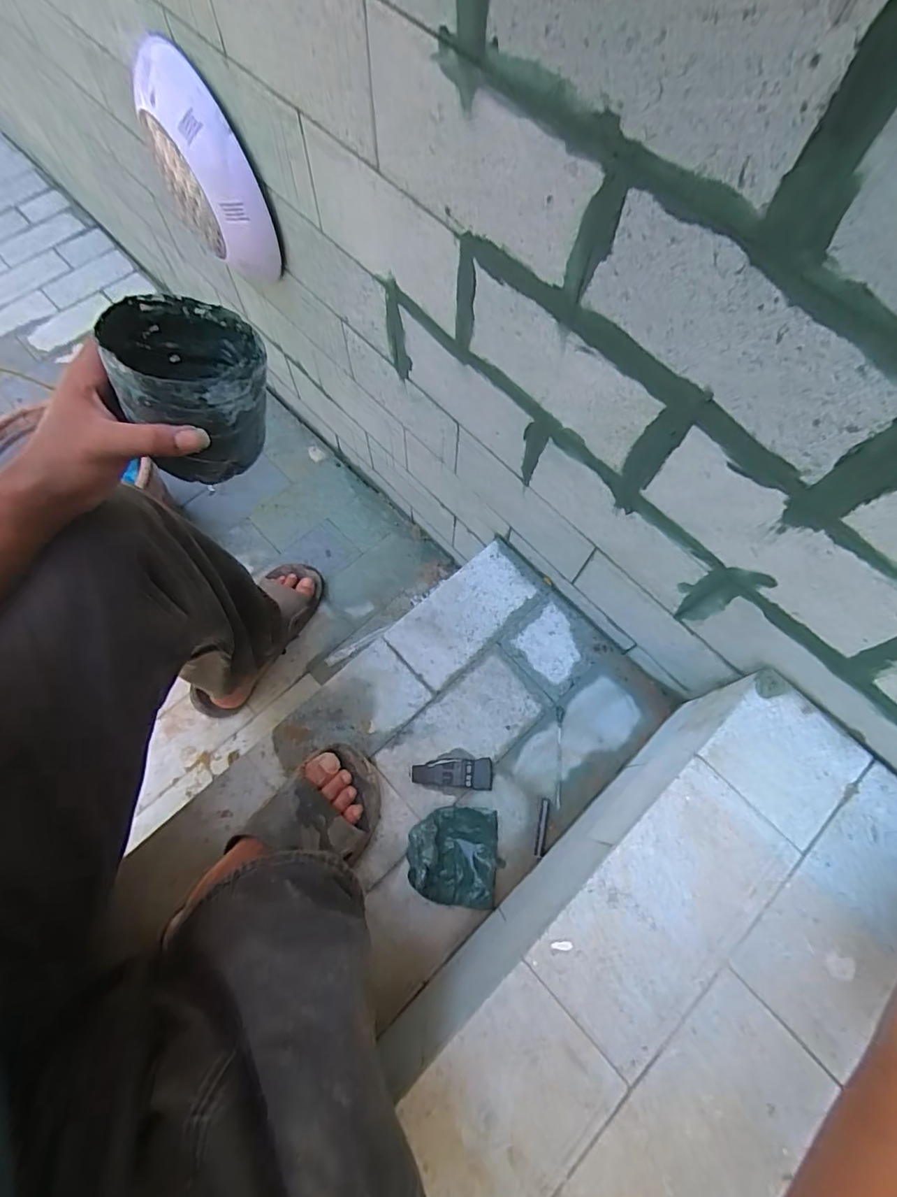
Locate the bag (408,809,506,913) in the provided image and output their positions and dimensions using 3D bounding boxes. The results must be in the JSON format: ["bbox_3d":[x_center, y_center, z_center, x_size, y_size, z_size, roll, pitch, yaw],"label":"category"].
[{"bbox_3d":[0.007,0.268,0.539,0.099,0.034,0.095,1,71,-1],"label":"bag"}]

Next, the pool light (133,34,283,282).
[{"bbox_3d":[-0.275,-0.477,0.586,0.069,0.181,0.175,-32,74,-12],"label":"pool light"}]

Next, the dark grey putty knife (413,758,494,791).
[{"bbox_3d":[0.005,0.196,0.578,0.088,0.012,0.033,-2,71,-2],"label":"dark grey putty knife"}]

